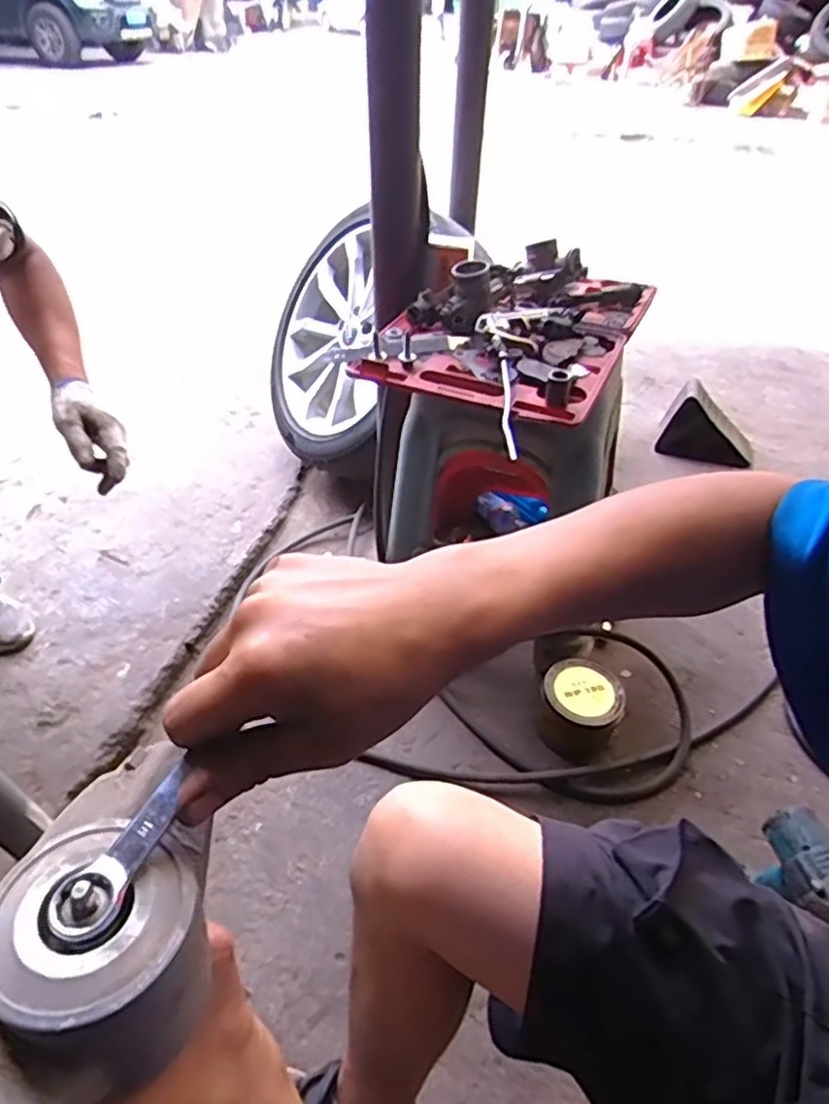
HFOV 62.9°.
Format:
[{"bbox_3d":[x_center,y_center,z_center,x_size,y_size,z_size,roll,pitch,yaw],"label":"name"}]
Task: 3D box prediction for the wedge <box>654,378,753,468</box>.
[{"bbox_3d":[0.767,-0.327,1.756,0.238,0.179,0.106,15,43,16],"label":"wedge"}]

